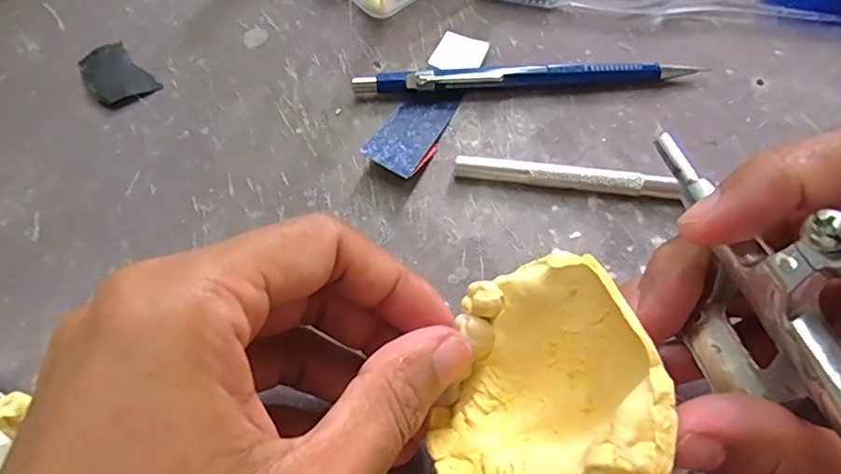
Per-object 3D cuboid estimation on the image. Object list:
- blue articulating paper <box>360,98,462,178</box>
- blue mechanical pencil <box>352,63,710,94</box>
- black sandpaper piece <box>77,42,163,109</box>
[{"bbox_3d":[-0.002,-0.041,0.215,0.022,0.004,0.045,28,55,14],"label":"blue articulating paper"},{"bbox_3d":[0.042,-0.062,0.222,0.133,0.013,0.007,-3,64,0],"label":"blue mechanical pencil"},{"bbox_3d":[-0.127,-0.067,0.232,0.022,0.004,0.036,-42,70,-17],"label":"black sandpaper piece"}]

